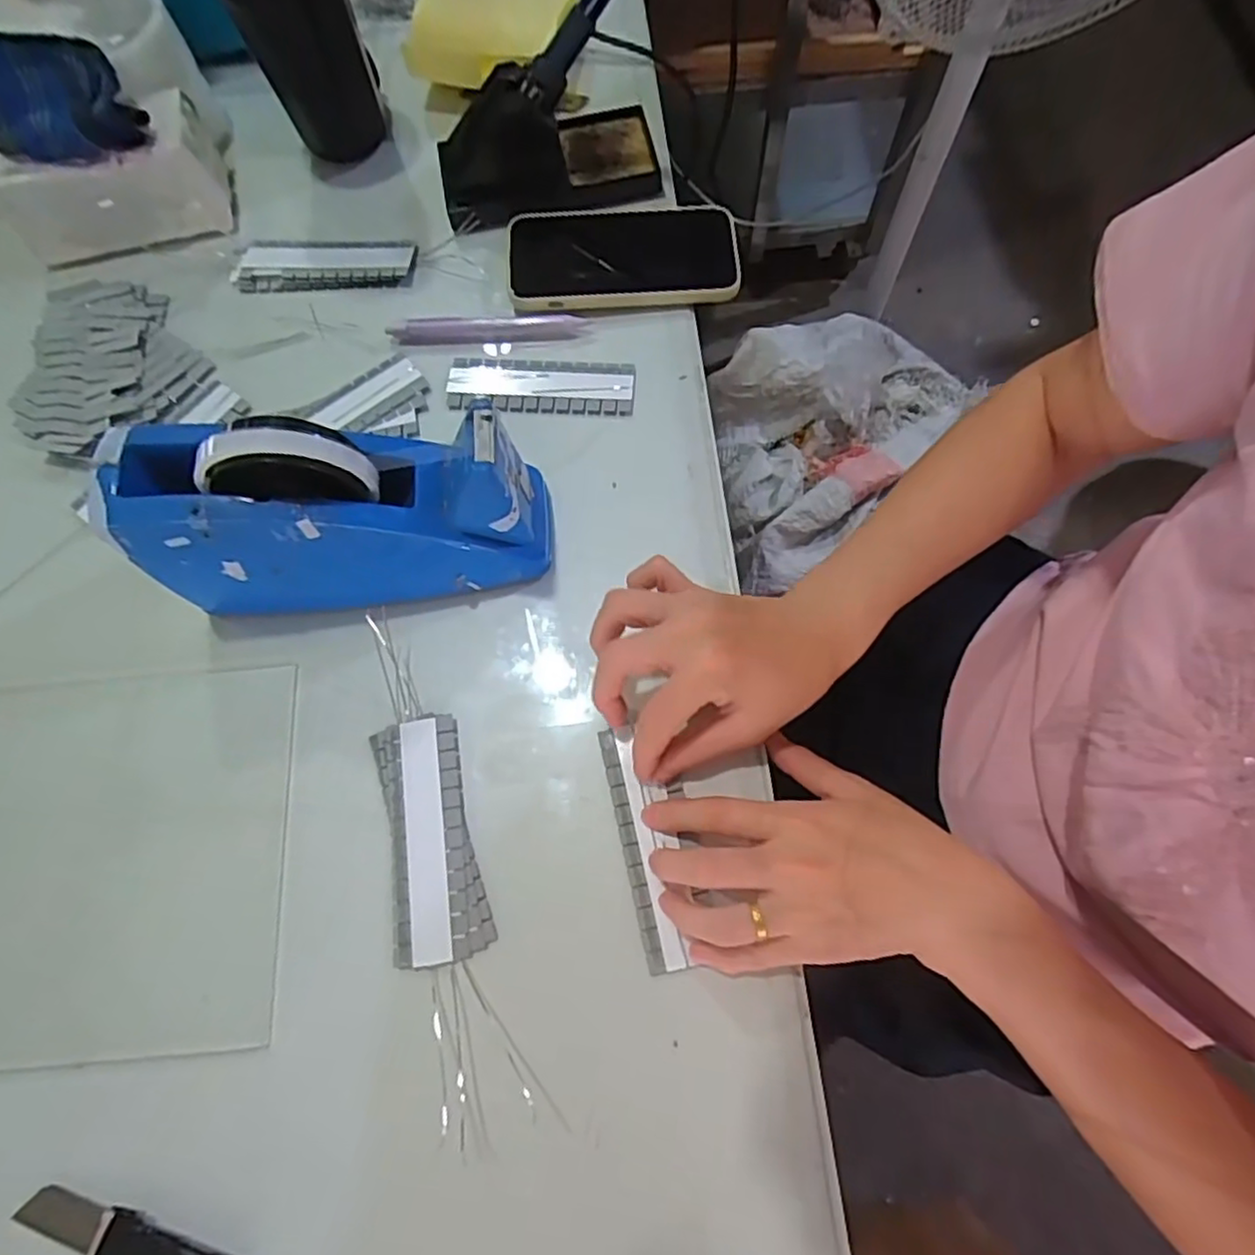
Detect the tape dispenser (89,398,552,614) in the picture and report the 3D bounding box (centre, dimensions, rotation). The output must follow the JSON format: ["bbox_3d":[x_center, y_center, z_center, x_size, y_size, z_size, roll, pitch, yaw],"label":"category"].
[{"bbox_3d":[-0.153,-0.066,0.368,0.205,0.118,0.067,-7,71,0],"label":"tape dispenser"}]

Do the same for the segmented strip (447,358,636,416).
[{"bbox_3d":[-0.058,-0.163,0.451,0.124,0.004,0.040,2,71,3],"label":"segmented strip"}]

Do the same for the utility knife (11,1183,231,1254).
[{"bbox_3d":[-0.227,0.284,0.309,0.115,0.005,0.023,16,72,8],"label":"utility knife"}]

